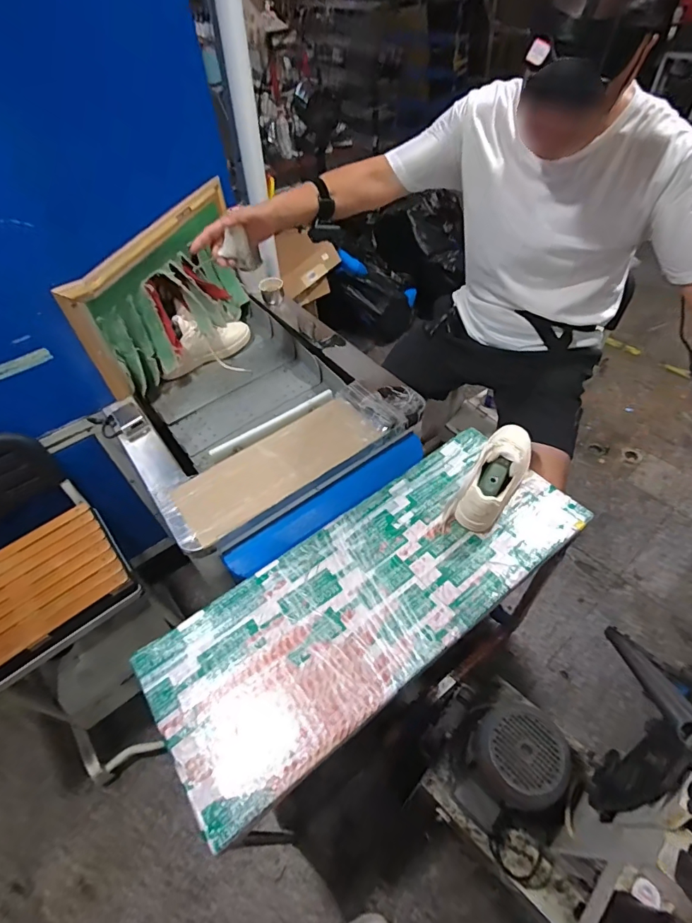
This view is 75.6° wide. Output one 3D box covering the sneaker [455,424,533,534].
[{"bbox_3d":[0.312,0.012,0.897,0.086,0.141,0.269,23,56,22],"label":"sneaker"}]

